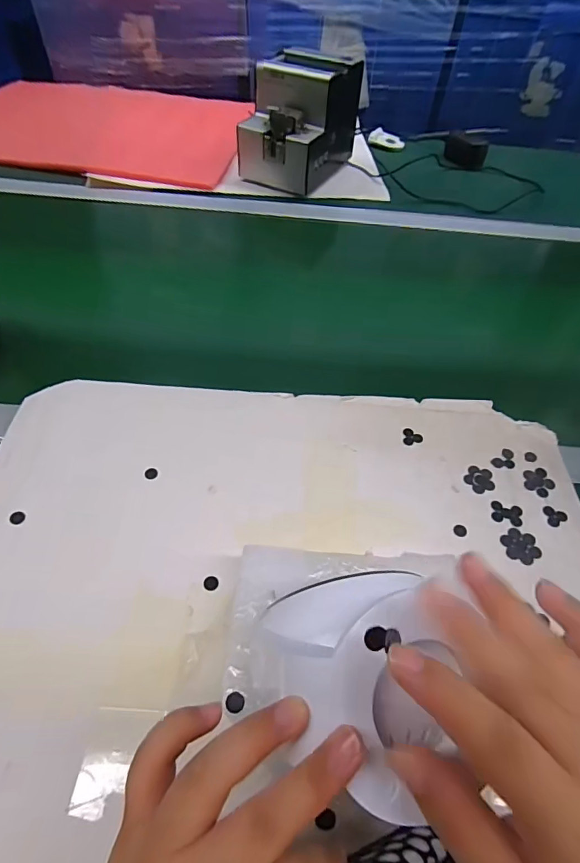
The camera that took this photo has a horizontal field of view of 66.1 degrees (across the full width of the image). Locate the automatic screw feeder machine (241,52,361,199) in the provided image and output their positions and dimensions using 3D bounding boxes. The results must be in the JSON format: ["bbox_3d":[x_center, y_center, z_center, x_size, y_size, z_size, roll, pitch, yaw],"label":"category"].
[{"bbox_3d":[0.017,-0.502,0.716,0.127,0.140,0.181,25,53,14],"label":"automatic screw feeder machine"}]

